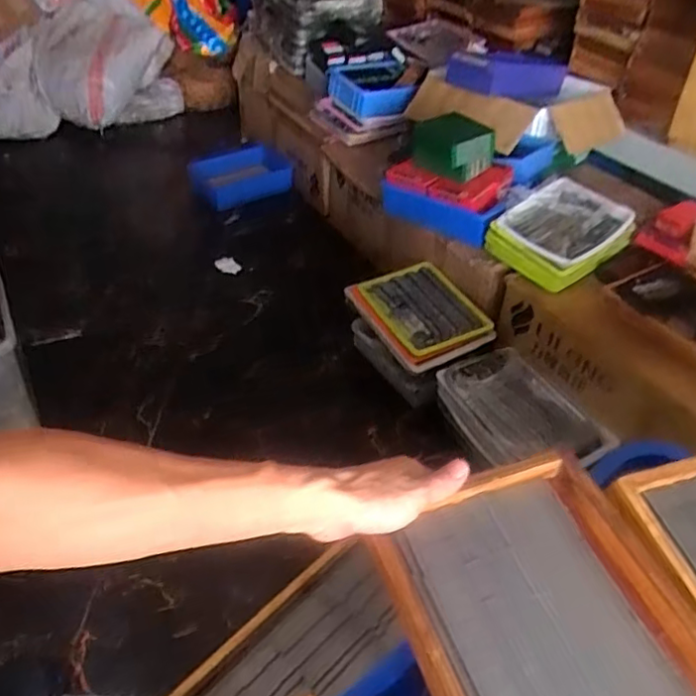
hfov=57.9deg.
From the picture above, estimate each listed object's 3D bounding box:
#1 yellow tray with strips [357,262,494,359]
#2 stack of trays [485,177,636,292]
[{"bbox_3d":[0.164,-0.096,1.371,0.187,0.027,0.271,-16,44,-19],"label":"yellow tray with strips"},{"bbox_3d":[0.454,-0.244,1.324,0.280,0.085,0.204,-30,50,-30],"label":"stack of trays"}]

